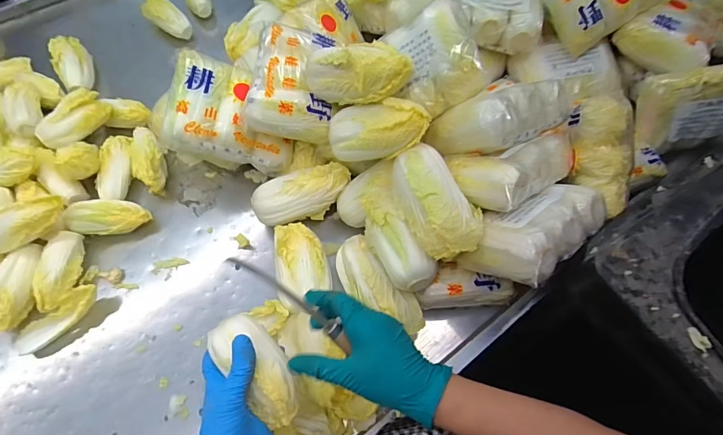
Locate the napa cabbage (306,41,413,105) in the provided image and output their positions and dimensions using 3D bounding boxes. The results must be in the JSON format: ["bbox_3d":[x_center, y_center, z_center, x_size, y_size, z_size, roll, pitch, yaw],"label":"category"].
[{"bbox_3d":[-0.008,-0.190,0.493,0.146,0.068,0.072,5,62,26],"label":"napa cabbage"}]

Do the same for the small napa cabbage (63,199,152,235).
[{"bbox_3d":[-0.385,0.003,0.589,0.112,0.041,0.054,5,64,1],"label":"small napa cabbage"}]

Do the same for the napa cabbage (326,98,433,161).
[{"bbox_3d":[0.021,-0.114,0.502,0.135,0.069,0.060,-6,31,30],"label":"napa cabbage"}]

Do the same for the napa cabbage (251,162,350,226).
[{"bbox_3d":[-0.087,-0.033,0.581,0.153,0.057,0.065,-20,65,3],"label":"napa cabbage"}]

